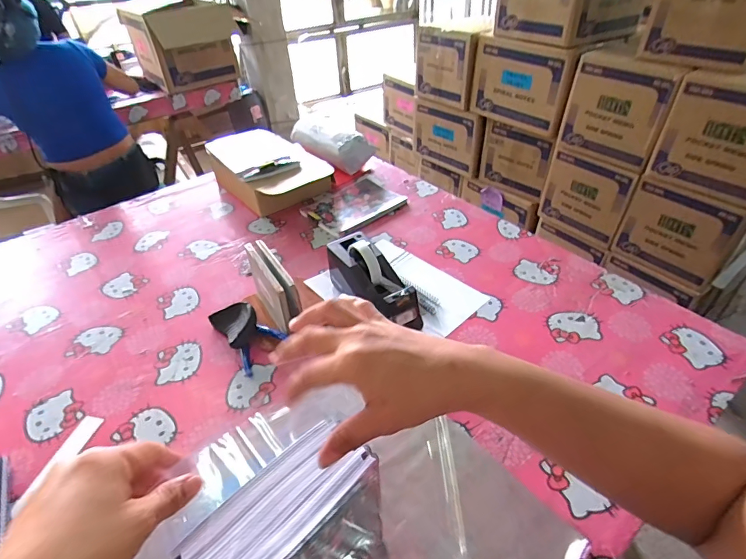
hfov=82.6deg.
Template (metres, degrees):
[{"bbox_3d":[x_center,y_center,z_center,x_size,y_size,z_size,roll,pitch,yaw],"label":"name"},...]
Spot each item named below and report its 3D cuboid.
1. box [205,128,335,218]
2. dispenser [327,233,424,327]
[{"bbox_3d":[-0.266,-0.281,1.083,0.218,0.088,0.336,-30,47,-26],"label":"box"},{"bbox_3d":[-0.002,0.004,0.735,0.078,0.120,0.200,-24,45,-21],"label":"dispenser"}]

